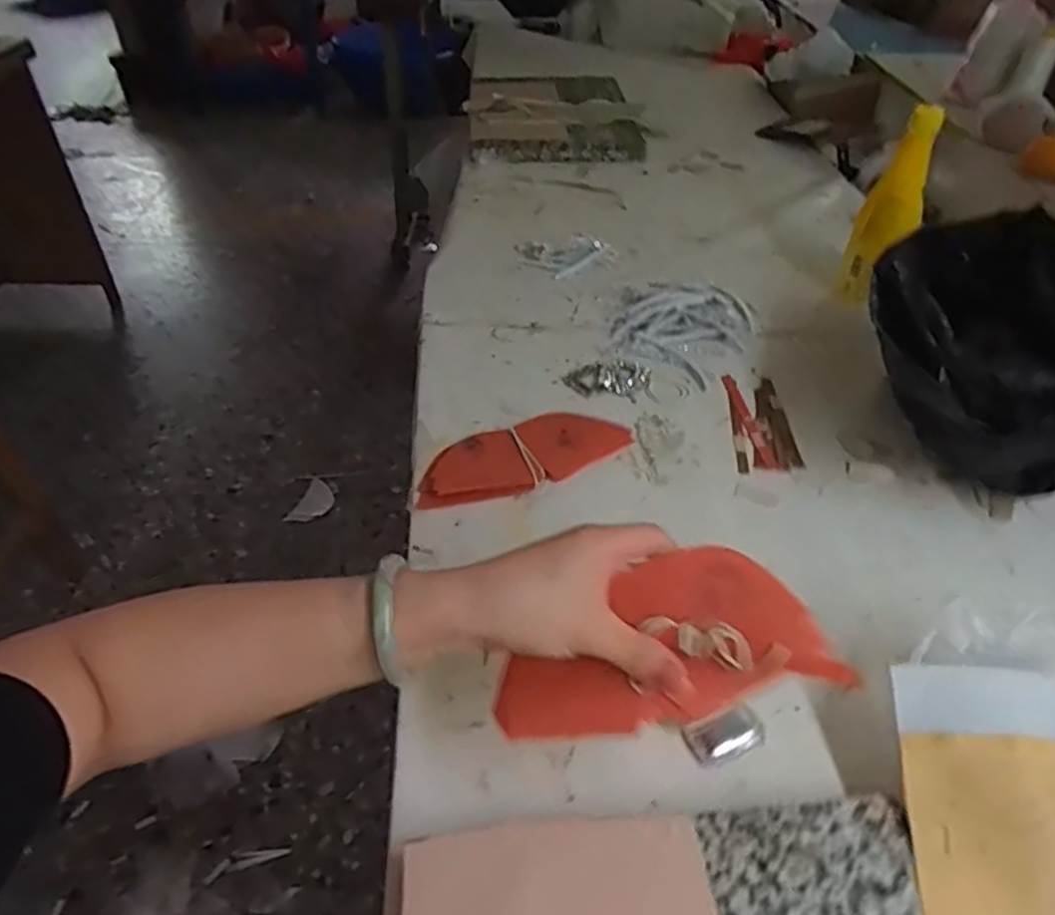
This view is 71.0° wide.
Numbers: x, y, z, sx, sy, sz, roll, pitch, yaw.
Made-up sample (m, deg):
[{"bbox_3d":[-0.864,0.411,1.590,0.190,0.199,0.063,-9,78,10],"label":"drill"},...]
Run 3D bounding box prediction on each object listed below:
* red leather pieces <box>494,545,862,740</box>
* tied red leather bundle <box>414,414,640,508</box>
[{"bbox_3d":[0.067,0.101,0.393,0.182,0.085,0.028,-17,-1,7],"label":"red leather pieces"},{"bbox_3d":[-0.004,-0.003,0.652,0.197,0.012,0.078,-18,46,-20],"label":"tied red leather bundle"}]

